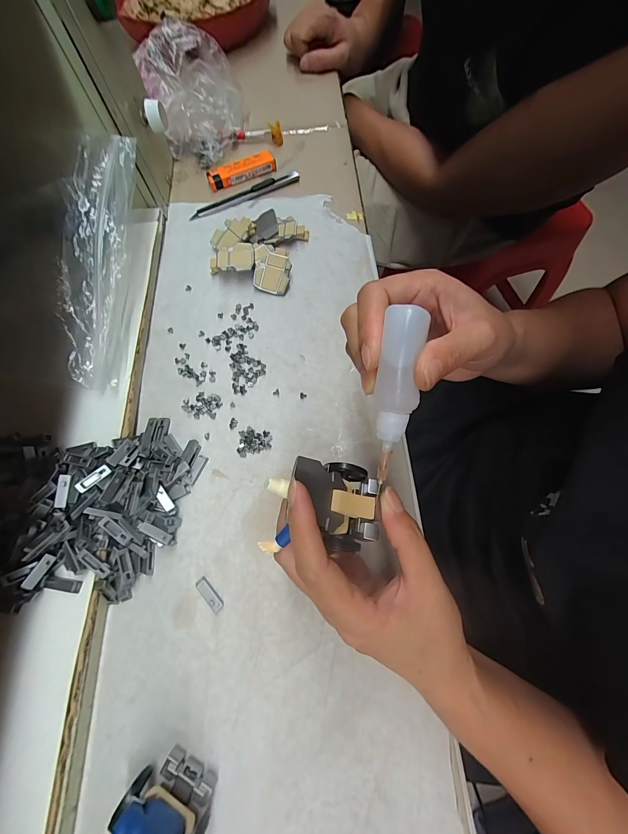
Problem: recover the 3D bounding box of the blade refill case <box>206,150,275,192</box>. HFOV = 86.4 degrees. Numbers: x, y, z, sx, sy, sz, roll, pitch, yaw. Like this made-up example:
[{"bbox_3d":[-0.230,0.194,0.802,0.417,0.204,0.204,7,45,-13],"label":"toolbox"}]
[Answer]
[{"bbox_3d":[-0.084,-0.286,0.386,0.079,0.016,0.019,-23,70,-6],"label":"blade refill case"}]

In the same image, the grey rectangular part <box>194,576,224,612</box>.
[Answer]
[{"bbox_3d":[-0.074,0.126,0.238,0.025,0.004,0.008,42,76,16],"label":"grey rectangular part"}]

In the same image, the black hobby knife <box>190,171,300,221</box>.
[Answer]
[{"bbox_3d":[-0.077,-0.249,0.376,0.128,0.014,0.011,-20,70,-5],"label":"black hobby knife"}]

